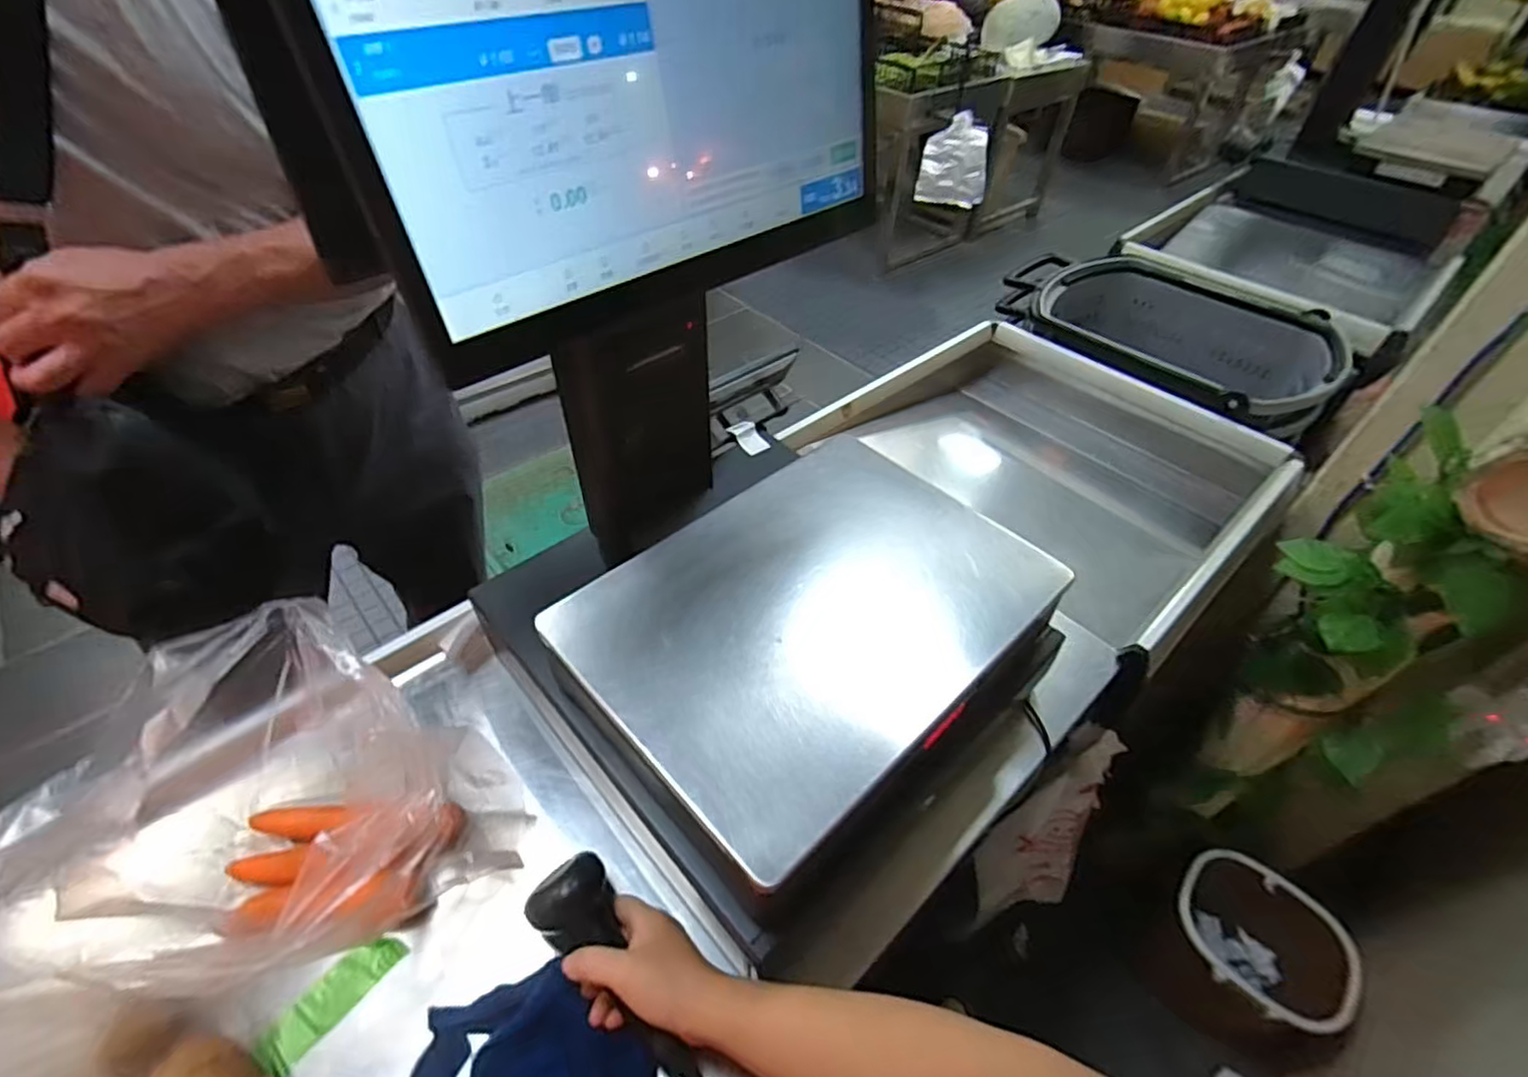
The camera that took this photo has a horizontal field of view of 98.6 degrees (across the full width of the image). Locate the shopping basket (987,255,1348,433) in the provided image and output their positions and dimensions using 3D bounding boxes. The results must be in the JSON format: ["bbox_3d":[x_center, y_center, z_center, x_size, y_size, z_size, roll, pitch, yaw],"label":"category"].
[{"bbox_3d":[0.697,-0.354,1.163,0.326,0.204,0.518,-19,50,-20],"label":"shopping basket"}]

